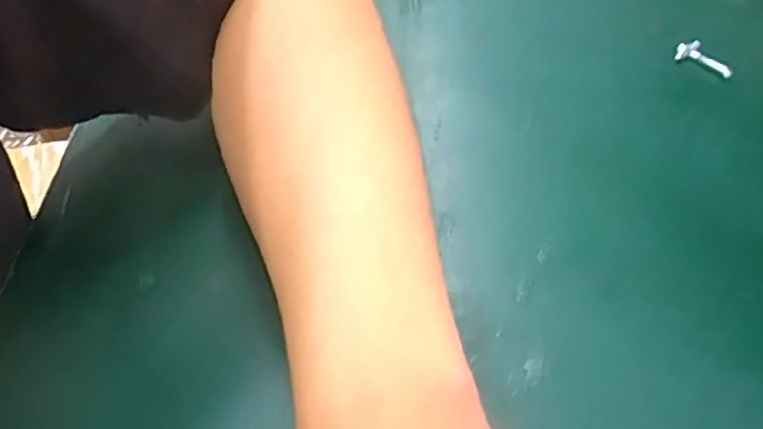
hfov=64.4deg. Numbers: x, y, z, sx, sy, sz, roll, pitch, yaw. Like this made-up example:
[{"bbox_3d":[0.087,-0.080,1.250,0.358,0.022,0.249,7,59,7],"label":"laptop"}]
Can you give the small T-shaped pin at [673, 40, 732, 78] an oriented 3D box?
[{"bbox_3d":[0.173,-0.083,0.325,0.011,0.009,0.032,-37,59,-23],"label":"small T-shaped pin"}]

